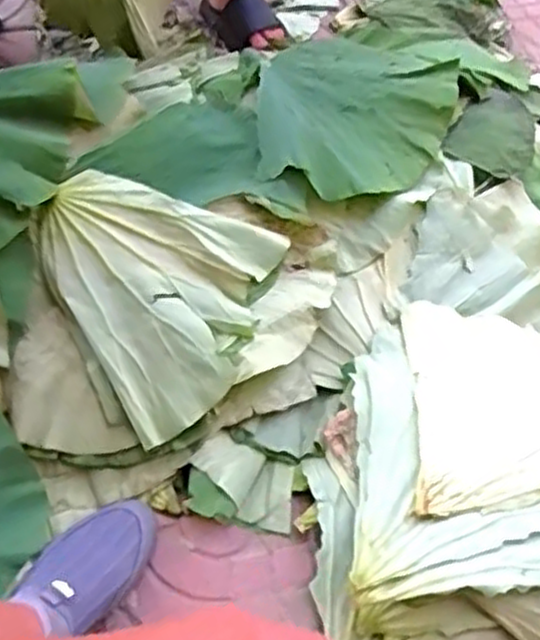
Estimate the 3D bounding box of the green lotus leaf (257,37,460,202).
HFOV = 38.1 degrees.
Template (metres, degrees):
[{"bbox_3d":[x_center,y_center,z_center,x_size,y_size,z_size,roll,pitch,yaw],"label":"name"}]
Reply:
[{"bbox_3d":[0.131,-0.312,1.181,0.296,0.066,0.336,3,54,0],"label":"green lotus leaf"}]

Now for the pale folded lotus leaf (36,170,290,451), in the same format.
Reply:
[{"bbox_3d":[-0.164,-0.023,0.973,0.289,0.035,0.295,17,71,2],"label":"pale folded lotus leaf"}]

